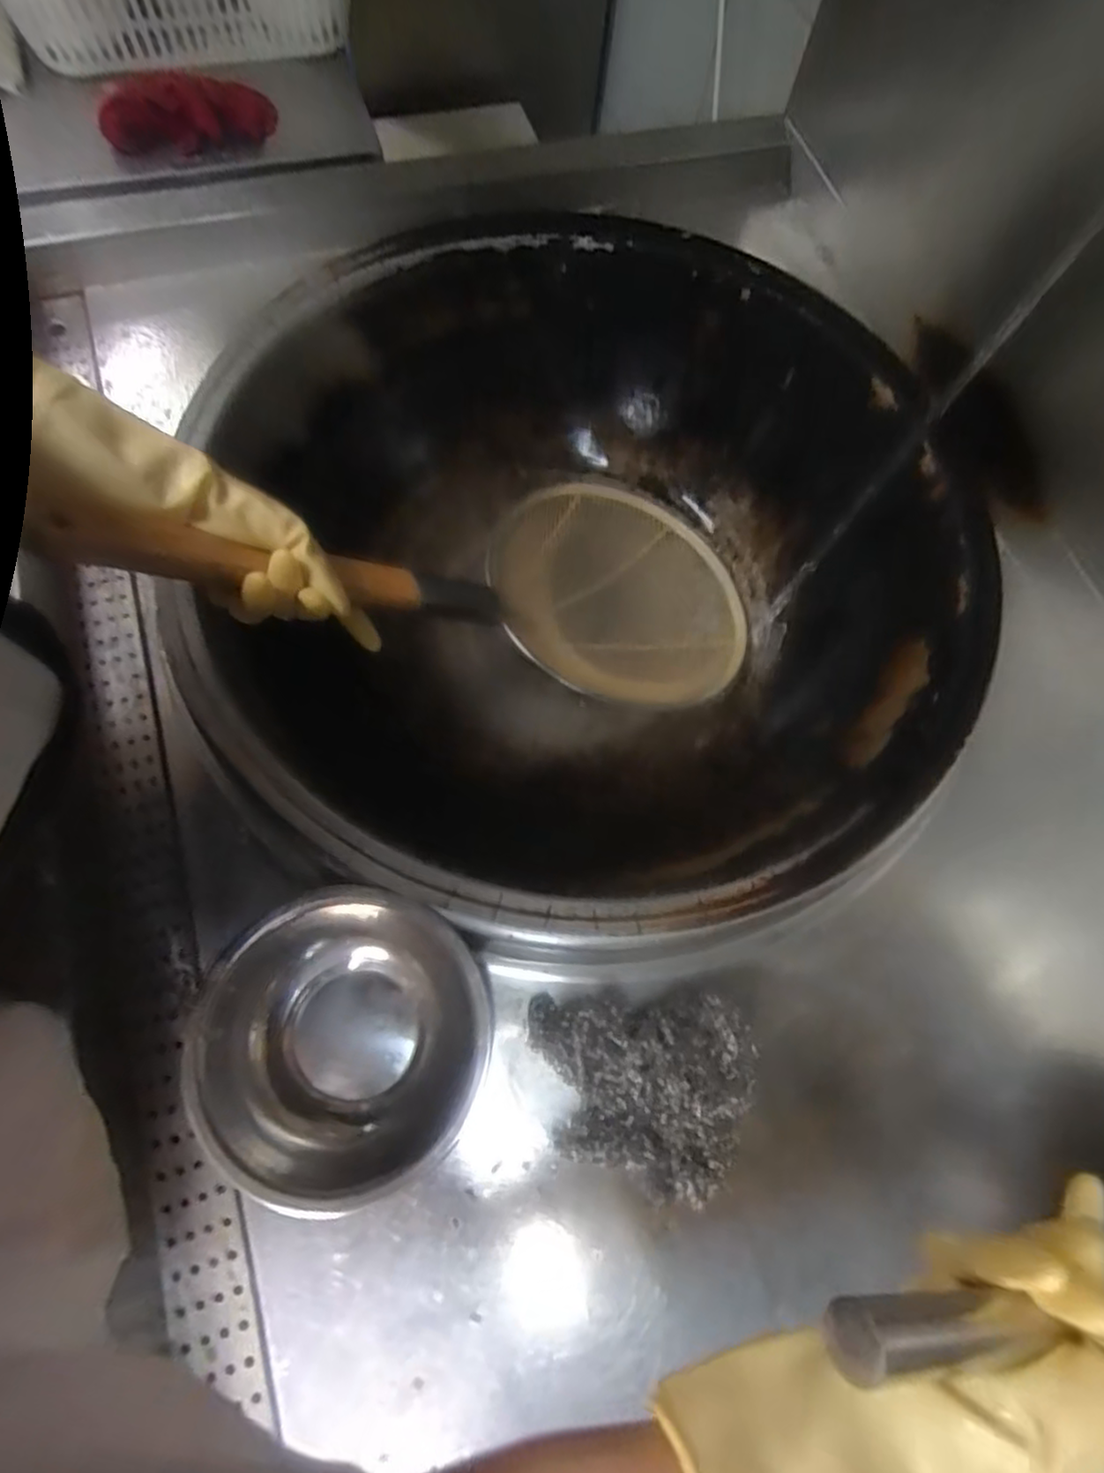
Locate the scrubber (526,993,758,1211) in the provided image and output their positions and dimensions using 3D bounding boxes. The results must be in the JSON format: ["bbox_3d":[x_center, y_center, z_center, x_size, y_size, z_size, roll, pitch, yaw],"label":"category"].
[{"bbox_3d":[0.060,0.243,0.482,0.158,0.042,0.128,9,70,-2],"label":"scrubber"}]

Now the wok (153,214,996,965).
[{"bbox_3d":[0.050,-0.147,0.677,0.647,0.226,0.663,2,71,-5],"label":"wok"}]

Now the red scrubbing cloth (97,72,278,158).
[{"bbox_3d":[-0.351,-0.597,0.670,0.157,0.046,0.039,-14,73,-10],"label":"red scrubbing cloth"}]

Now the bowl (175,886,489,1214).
[{"bbox_3d":[-0.138,0.205,0.476,0.188,0.067,0.183,2,71,-5],"label":"bowl"}]

